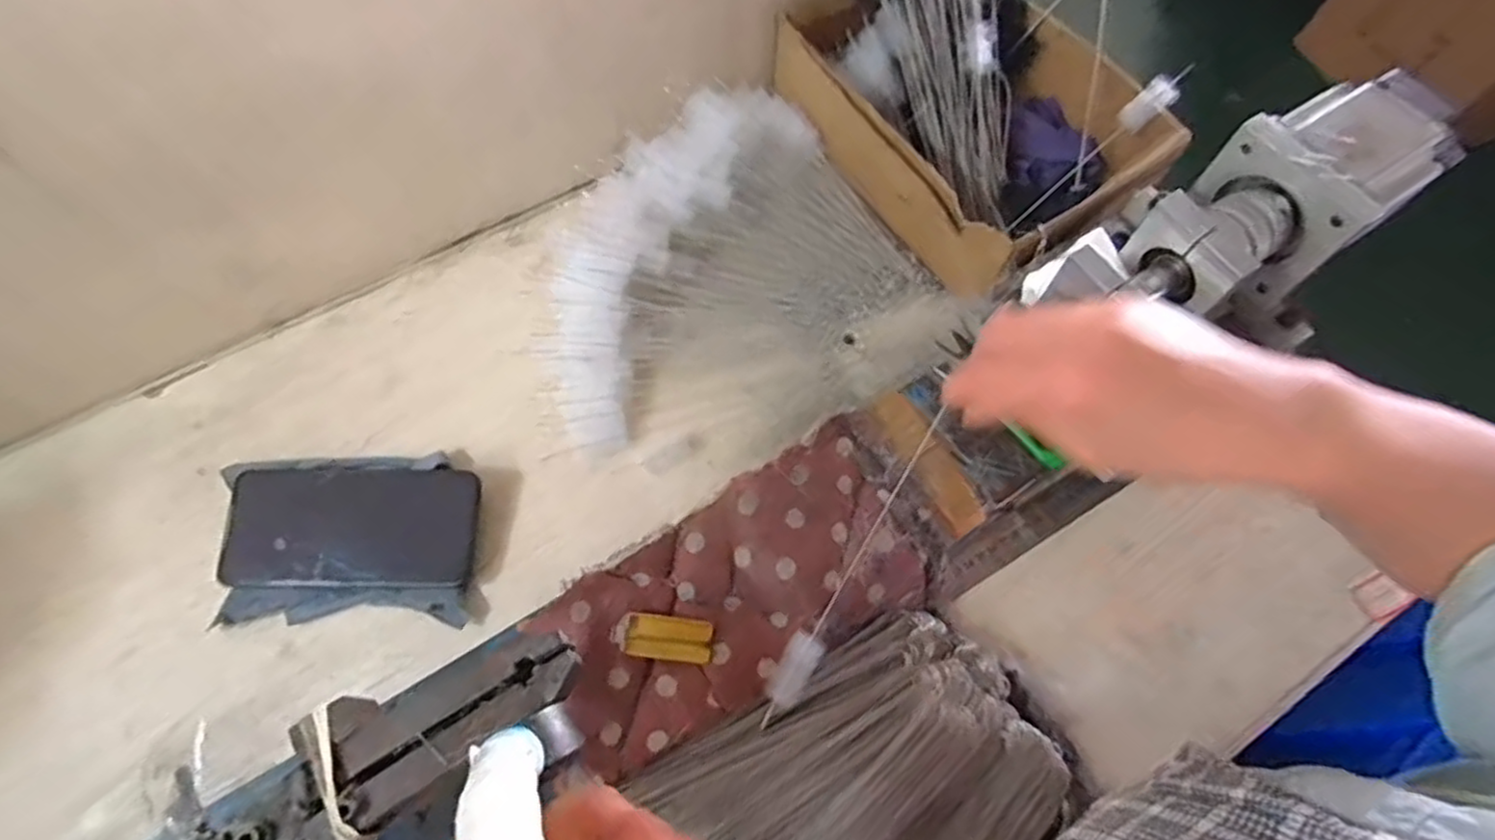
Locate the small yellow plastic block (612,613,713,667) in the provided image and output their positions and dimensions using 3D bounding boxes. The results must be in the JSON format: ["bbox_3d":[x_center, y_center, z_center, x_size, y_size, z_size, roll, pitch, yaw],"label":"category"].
[{"bbox_3d":[-0.048,0.123,0.407,0.054,0.008,0.024,7,65,2],"label":"small yellow plastic block"}]

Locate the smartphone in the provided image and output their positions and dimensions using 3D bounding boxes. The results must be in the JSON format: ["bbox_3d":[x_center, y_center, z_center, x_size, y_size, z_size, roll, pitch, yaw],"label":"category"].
[{"bbox_3d":[-0.266,0.071,0.482,0.159,0.010,0.077,2,78,-4],"label":"smartphone"}]

